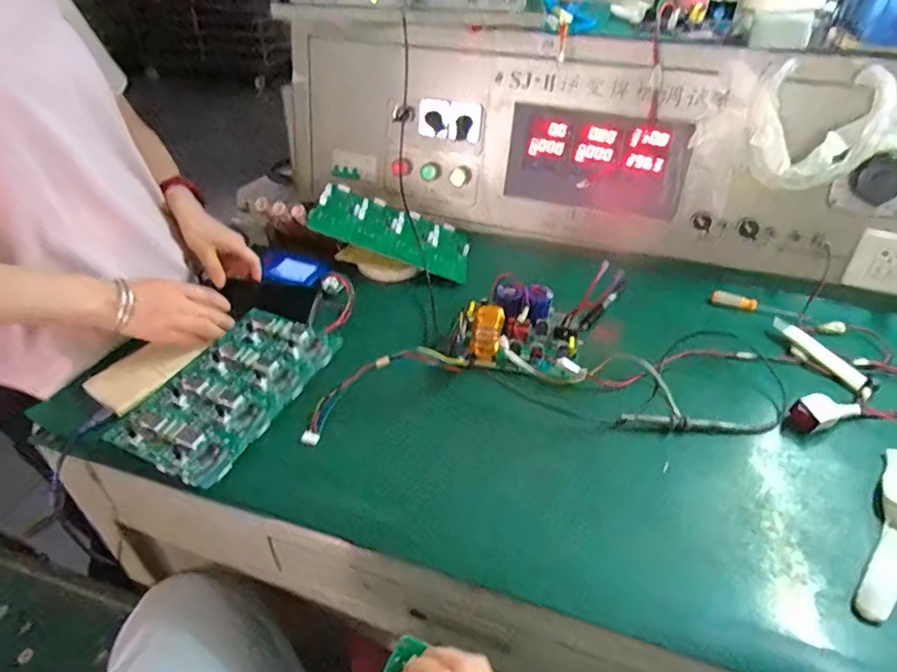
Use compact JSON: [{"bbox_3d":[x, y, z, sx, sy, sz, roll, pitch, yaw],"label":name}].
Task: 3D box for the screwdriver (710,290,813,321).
[{"bbox_3d":[0.425,-0.041,0.741,0.123,0.015,0.015,14,40,16],"label":"screwdriver"}]

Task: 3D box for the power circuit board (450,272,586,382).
[{"bbox_3d":[0.088,-0.014,0.667,0.156,0.052,0.126,8,39,8],"label":"power circuit board"}]

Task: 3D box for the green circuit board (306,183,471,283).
[{"bbox_3d":[-0.080,-0.154,0.802,0.231,0.012,0.125,20,43,-7],"label":"green circuit board"}]

